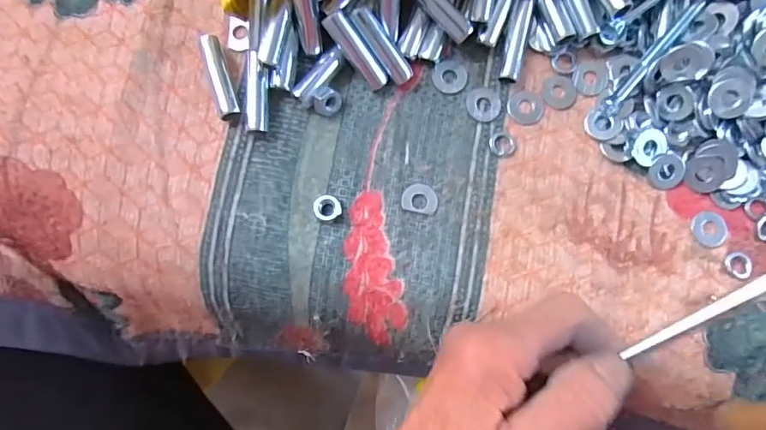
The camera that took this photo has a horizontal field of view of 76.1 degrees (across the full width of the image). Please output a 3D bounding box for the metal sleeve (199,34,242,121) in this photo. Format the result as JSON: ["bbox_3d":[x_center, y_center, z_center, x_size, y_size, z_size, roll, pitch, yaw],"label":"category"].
[{"bbox_3d":[-0.083,-0.070,0.248,0.010,0.009,0.044,-18,84,-2],"label":"metal sleeve"}]

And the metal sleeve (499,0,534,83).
[{"bbox_3d":[0.070,-0.091,0.258,0.010,0.012,0.043,13,84,2],"label":"metal sleeve"}]

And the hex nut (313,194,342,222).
[{"bbox_3d":[-0.028,-0.004,0.246,0.013,0.006,0.013,-32,85,-3],"label":"hex nut"}]

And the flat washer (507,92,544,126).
[{"bbox_3d":[0.076,-0.057,0.261,0.019,0.004,0.018,0,88,-3],"label":"flat washer"}]

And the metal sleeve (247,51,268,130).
[{"bbox_3d":[-0.063,-0.062,0.248,0.009,0.010,0.040,0,84,0],"label":"metal sleeve"}]

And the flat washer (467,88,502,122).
[{"bbox_3d":[0.054,-0.059,0.259,0.018,0.004,0.019,0,84,0],"label":"flat washer"}]

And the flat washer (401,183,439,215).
[{"bbox_3d":[0.019,-0.009,0.251,0.018,0.004,0.015,12,78,-1],"label":"flat washer"}]

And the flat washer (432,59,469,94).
[{"bbox_3d":[0.036,-0.074,0.262,0.019,0.004,0.018,0,84,0],"label":"flat washer"}]

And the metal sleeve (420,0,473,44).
[{"bbox_3d":[0.027,-0.105,0.245,0.044,0.006,0.010,44,90,-14],"label":"metal sleeve"}]

